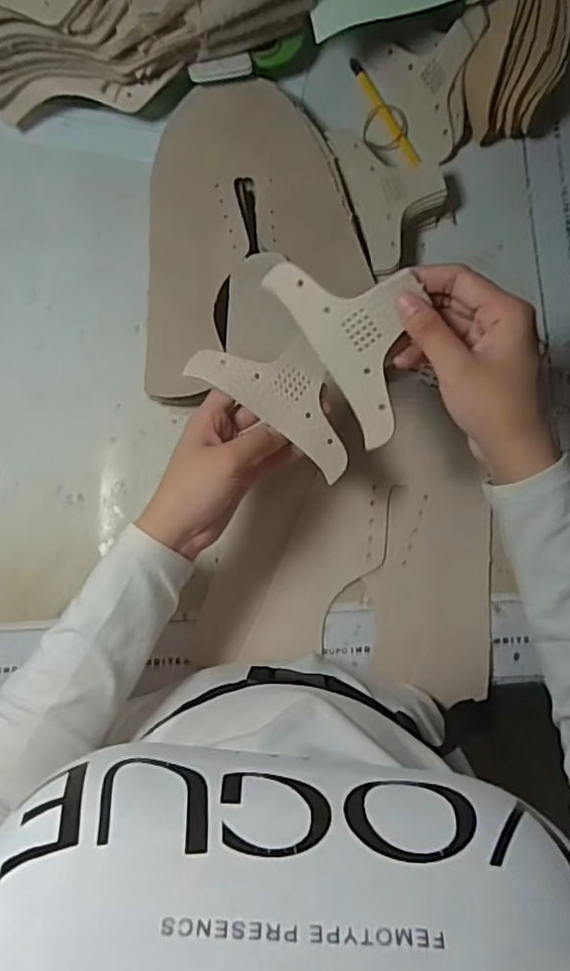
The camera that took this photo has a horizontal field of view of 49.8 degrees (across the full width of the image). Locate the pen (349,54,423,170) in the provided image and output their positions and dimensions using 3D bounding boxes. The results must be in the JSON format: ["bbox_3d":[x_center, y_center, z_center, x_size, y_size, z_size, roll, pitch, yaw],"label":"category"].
[{"bbox_3d":[0.090,-0.333,0.549,0.011,0.010,0.118,-27,85,-4],"label":"pen"}]

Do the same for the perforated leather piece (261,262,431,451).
[{"bbox_3d":[0.048,-0.091,0.364,0.074,0.008,0.121,-31,96,27],"label":"perforated leather piece"}]

